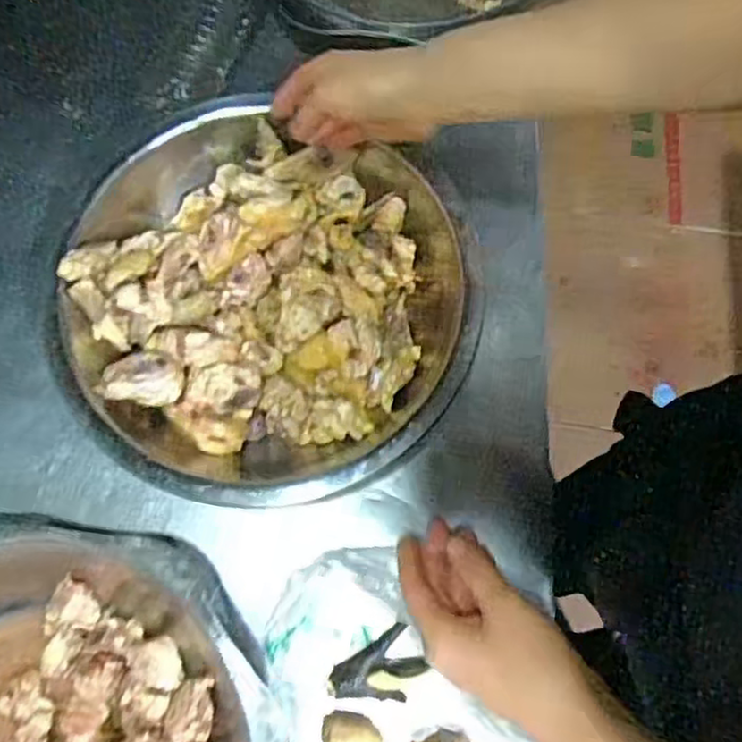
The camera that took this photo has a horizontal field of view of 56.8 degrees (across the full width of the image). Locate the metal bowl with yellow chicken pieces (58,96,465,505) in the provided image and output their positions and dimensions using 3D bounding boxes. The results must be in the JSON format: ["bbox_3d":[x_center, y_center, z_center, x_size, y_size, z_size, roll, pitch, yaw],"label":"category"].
[{"bbox_3d":[-0.083,-0.062,0.566,0.306,0.088,0.328,0,75,1],"label":"metal bowl with yellow chicken pieces"}]

